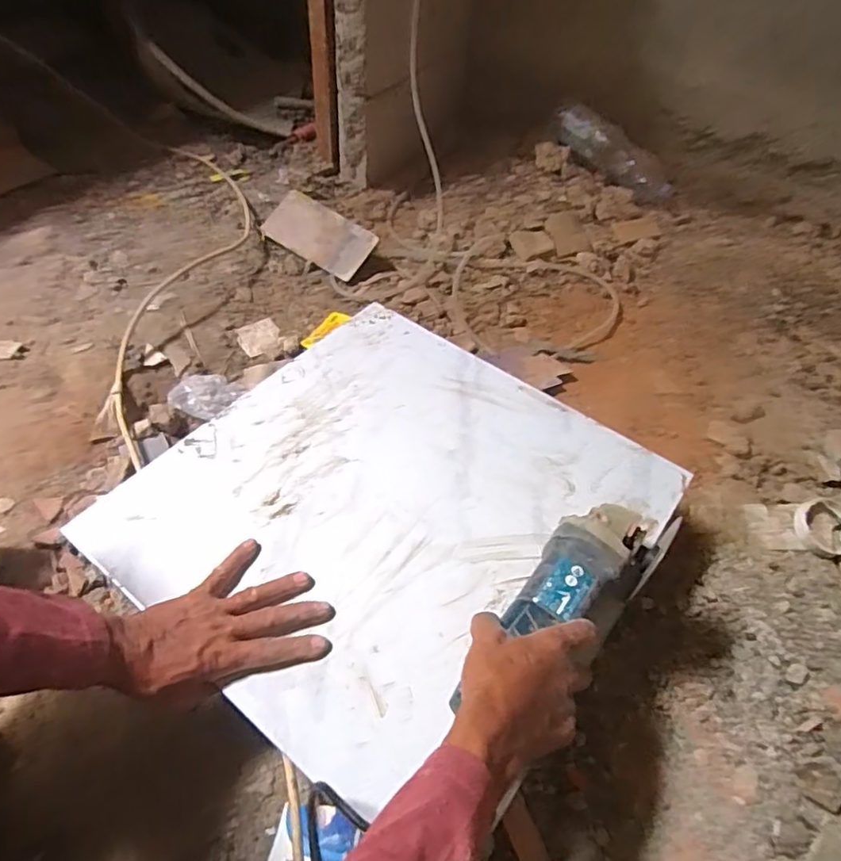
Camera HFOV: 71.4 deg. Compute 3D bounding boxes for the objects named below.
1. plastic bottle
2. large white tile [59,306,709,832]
[{"bbox_3d":[0.443,-0.634,1.350,0.318,0.089,0.070,37,55,1],"label":"plastic bottle"},{"bbox_3d":[-0.038,0.073,0.646,0.460,0.007,0.483,33,56,22],"label":"large white tile"}]

